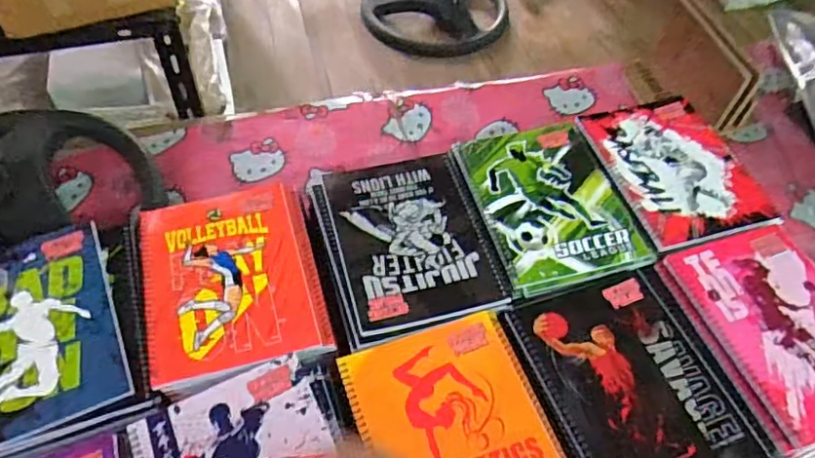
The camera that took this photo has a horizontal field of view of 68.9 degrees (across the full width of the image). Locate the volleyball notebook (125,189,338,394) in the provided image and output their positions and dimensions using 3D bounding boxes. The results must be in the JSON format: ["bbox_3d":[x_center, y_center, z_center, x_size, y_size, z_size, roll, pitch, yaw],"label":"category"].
[{"bbox_3d":[-0.175,0.046,0.580,0.170,0.013,0.205,-16,57,-12],"label":"volleyball notebook"}]

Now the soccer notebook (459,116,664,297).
[{"bbox_3d":[0.153,-0.032,0.647,0.158,0.009,0.204,-13,56,-10],"label":"soccer notebook"}]

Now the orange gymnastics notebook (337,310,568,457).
[{"bbox_3d":[0.047,0.181,0.500,0.151,0.020,0.209,-16,57,-13],"label":"orange gymnastics notebook"}]

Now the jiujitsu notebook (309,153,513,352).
[{"bbox_3d":[-0.002,0.008,0.606,0.161,0.010,0.201,-14,57,-11],"label":"jiujitsu notebook"}]

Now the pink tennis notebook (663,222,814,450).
[{"bbox_3d":[0.360,0.088,0.563,0.145,0.014,0.198,-16,57,-12],"label":"pink tennis notebook"}]

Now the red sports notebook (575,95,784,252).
[{"bbox_3d":[0.303,-0.072,0.677,0.151,0.012,0.197,-13,56,-10],"label":"red sports notebook"}]

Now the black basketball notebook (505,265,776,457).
[{"bbox_3d":[0.204,0.133,0.528,0.171,0.008,0.198,-15,57,-11],"label":"black basketball notebook"}]

